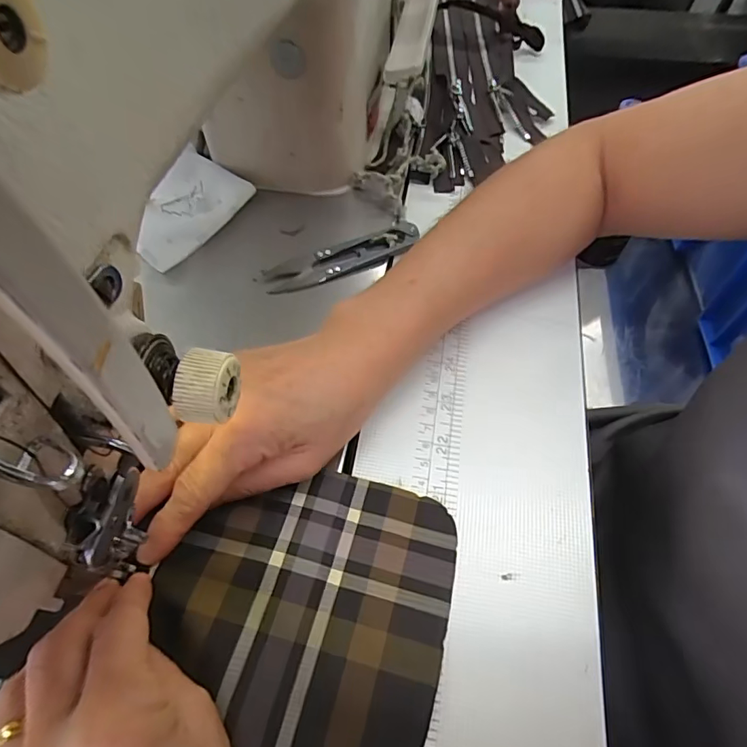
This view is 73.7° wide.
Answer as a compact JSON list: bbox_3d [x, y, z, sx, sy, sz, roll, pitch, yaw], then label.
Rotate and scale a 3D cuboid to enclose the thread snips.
[{"bbox_3d":[-0.020,-0.076,0.318,0.102,0.012,0.023,-21,61,-14],"label":"thread snips"}]

